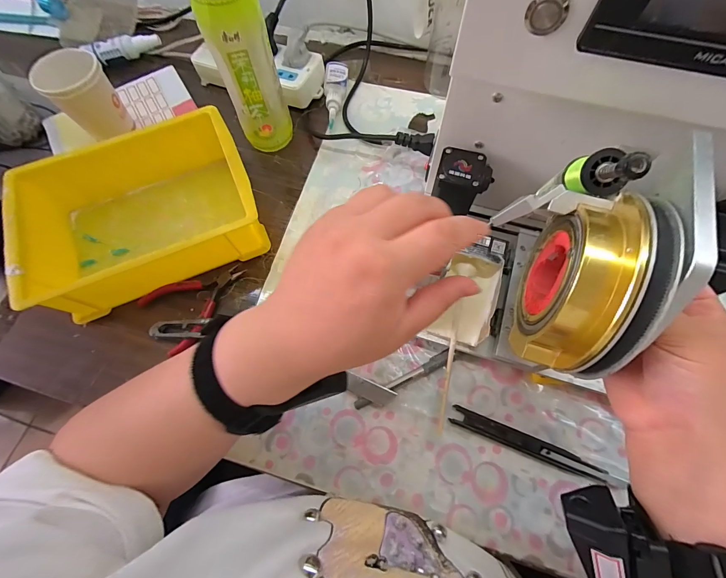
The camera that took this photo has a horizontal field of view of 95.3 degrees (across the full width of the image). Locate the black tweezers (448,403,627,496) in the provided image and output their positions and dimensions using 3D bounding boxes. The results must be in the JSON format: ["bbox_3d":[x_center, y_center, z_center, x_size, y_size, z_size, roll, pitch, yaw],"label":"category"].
[{"bbox_3d":[0.164,0.151,0.319,0.155,0.011,0.019,21,71,8],"label":"black tweezers"}]

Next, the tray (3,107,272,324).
[{"bbox_3d":[-0.252,-0.088,0.383,0.250,0.072,0.185,-23,71,-8],"label":"tray"}]

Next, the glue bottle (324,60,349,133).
[{"bbox_3d":[-0.041,-0.278,0.478,0.031,0.022,0.113,4,69,2],"label":"glue bottle"}]

